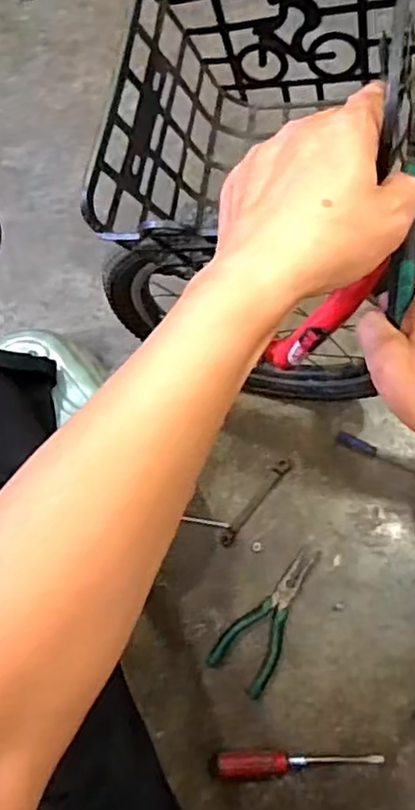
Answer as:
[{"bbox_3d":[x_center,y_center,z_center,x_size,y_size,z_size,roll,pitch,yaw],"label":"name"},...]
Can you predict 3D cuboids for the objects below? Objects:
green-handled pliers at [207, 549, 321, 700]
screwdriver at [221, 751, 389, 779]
[{"bbox_3d":[0.086,0.271,0.831,0.074,0.012,0.193,34,78,11],"label":"green-handled pliers"},{"bbox_3d":[0.111,0.430,0.778,0.200,0.022,0.031,3,73,-11],"label":"screwdriver"}]

